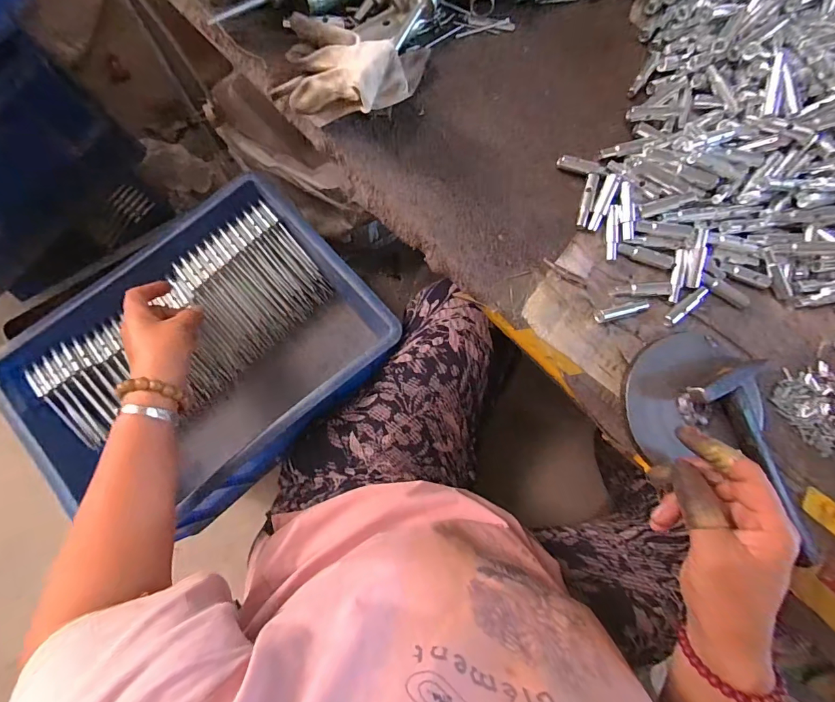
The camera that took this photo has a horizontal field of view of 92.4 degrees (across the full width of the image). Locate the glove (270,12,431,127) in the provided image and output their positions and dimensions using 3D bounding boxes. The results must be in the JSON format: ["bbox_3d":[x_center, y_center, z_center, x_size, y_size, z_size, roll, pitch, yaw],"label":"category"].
[{"bbox_3d":[-0.050,-0.226,0.317,0.116,0.054,0.087,7,85,-6],"label":"glove"}]

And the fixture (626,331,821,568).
[{"bbox_3d":[0.253,0.080,0.341,0.142,0.027,0.186,-3,86,-7],"label":"fixture"}]

